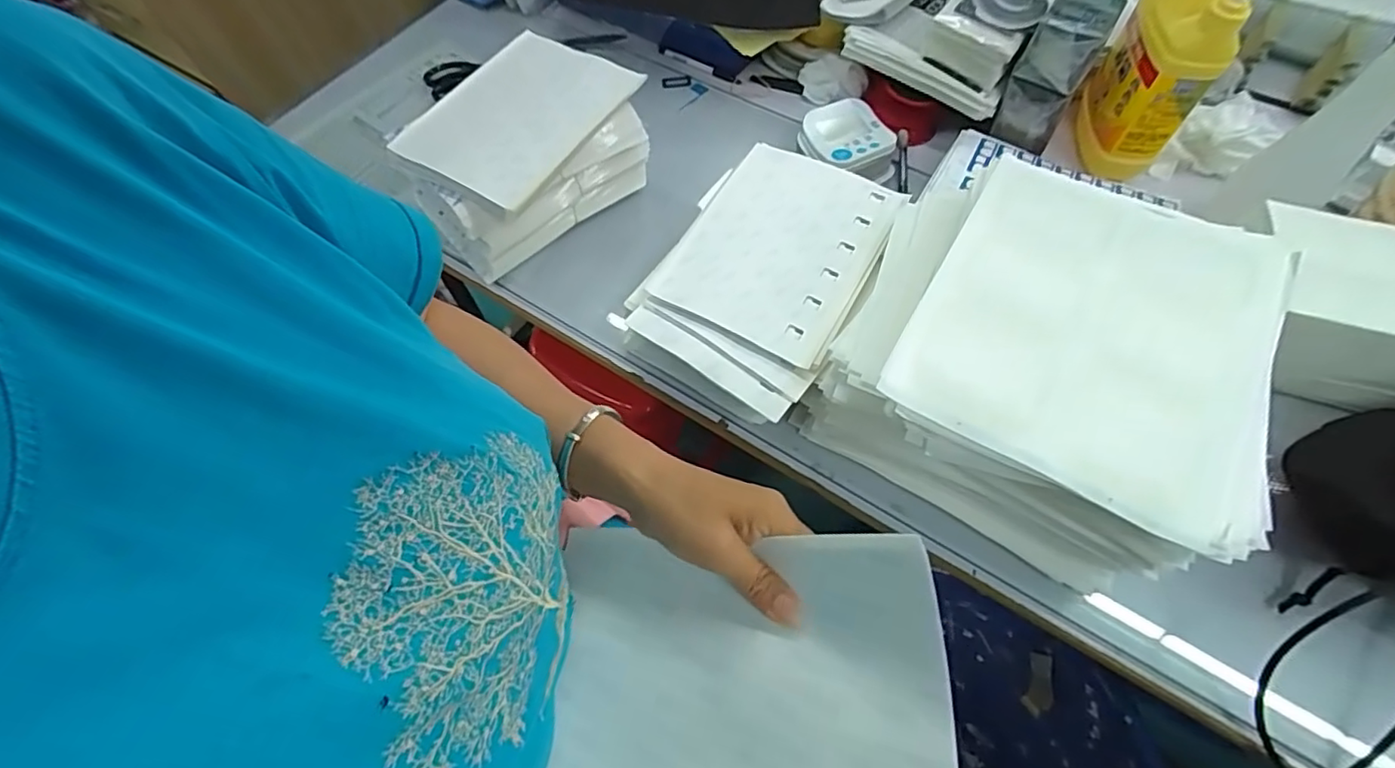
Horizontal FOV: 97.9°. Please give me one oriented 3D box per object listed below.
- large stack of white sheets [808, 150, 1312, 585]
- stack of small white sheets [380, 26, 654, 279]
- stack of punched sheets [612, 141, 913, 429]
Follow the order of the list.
[{"bbox_3d":[0.272,-0.019,0.514,0.290,0.170,0.276,25,67,14],"label":"large stack of white sheets"},{"bbox_3d":[-0.195,-0.256,0.687,0.185,0.121,0.240,34,69,17],"label":"stack of small white sheets"},{"bbox_3d":[0.071,-0.106,0.611,0.187,0.097,0.266,27,67,15],"label":"stack of punched sheets"}]

